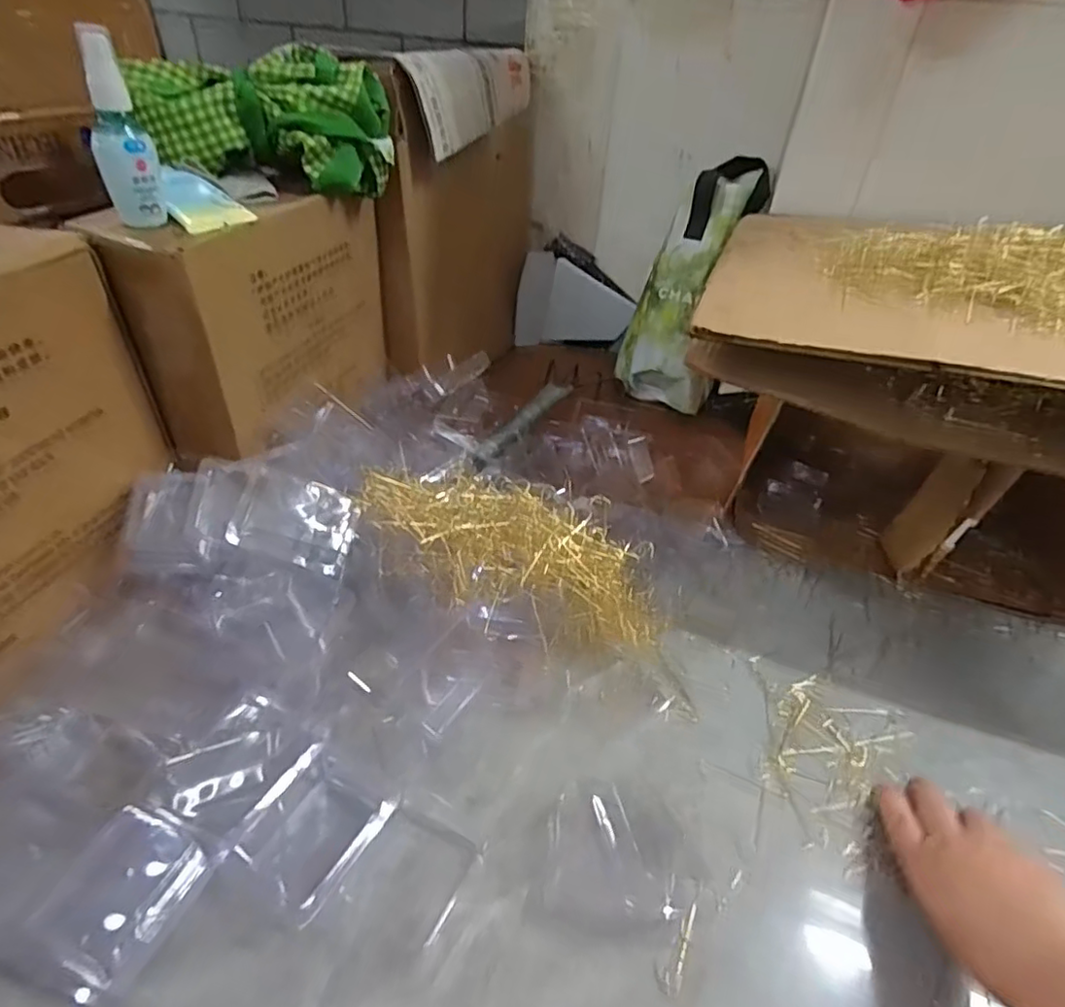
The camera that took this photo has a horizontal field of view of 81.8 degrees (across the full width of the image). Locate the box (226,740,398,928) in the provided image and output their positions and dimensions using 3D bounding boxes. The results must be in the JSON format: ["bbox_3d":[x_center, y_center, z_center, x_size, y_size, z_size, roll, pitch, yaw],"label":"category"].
[{"bbox_3d":[-0.138,0.200,0.388,0.066,0.016,0.081,23,41,19],"label":"box"}]

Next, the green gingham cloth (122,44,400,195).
[{"bbox_3d":[-0.236,-0.345,0.557,0.209,0.093,0.099,-1,39,-8],"label":"green gingham cloth"}]

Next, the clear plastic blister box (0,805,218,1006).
[{"bbox_3d":[-0.235,0.219,0.342,0.074,0.028,0.085,18,39,13],"label":"clear plastic blister box"}]

